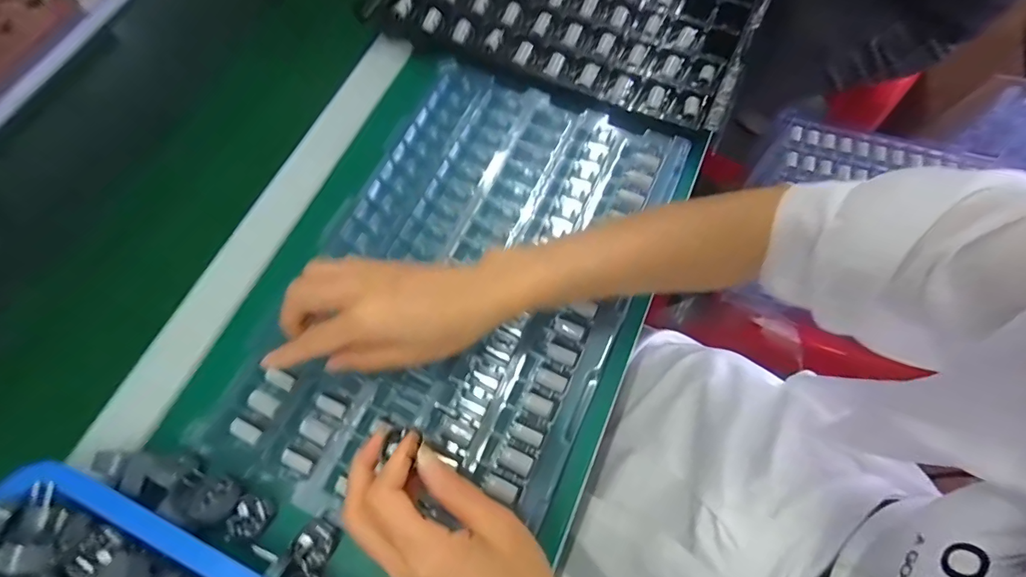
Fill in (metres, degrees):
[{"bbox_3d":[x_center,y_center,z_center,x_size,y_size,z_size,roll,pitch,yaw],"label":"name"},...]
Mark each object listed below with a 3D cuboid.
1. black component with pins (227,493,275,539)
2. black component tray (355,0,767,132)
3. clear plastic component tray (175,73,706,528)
[{"bbox_3d":[-0.173,0.151,0.306,0.025,0.011,0.023,-1,68,3],"label":"black component with pins"},{"bbox_3d":[0.051,-0.283,0.443,0.347,0.025,0.213,24,71,12],"label":"black component tray"},{"bbox_3d":[-0.032,-0.009,0.349,0.227,0.016,0.367,24,71,10],"label":"clear plastic component tray"}]

